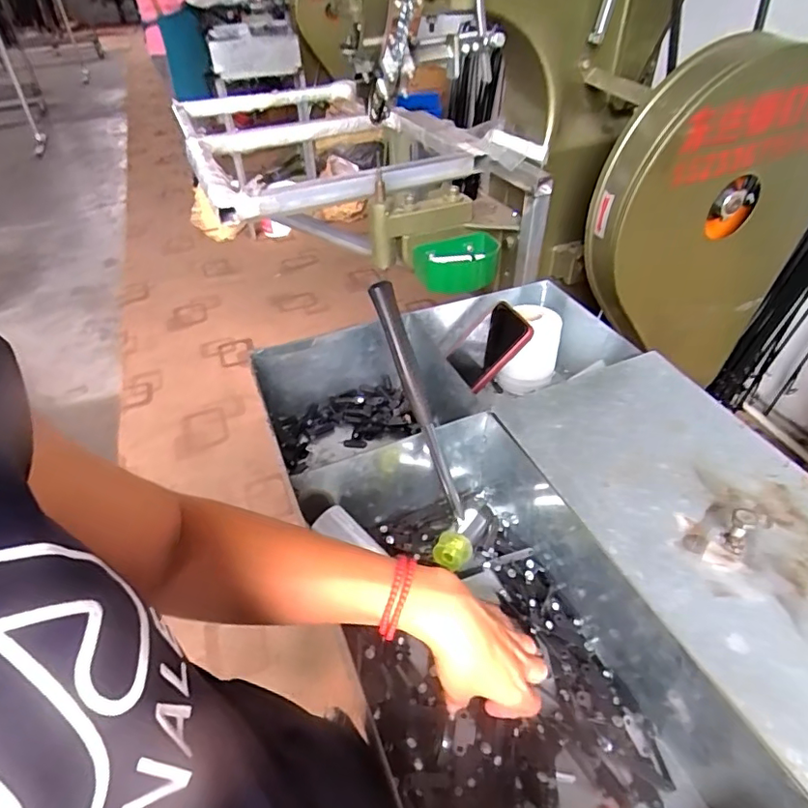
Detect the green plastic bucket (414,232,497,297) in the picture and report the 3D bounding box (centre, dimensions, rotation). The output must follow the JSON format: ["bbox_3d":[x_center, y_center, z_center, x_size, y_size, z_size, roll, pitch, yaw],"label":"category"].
[{"bbox_3d":[0.090,-0.242,0.952,0.144,0.079,0.065,-2,42,0],"label":"green plastic bucket"}]

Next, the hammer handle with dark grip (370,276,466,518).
[{"bbox_3d":[0.018,0.003,0.512,0.021,0.241,0.017,-33,26,-28],"label":"hammer handle with dark grip"}]

